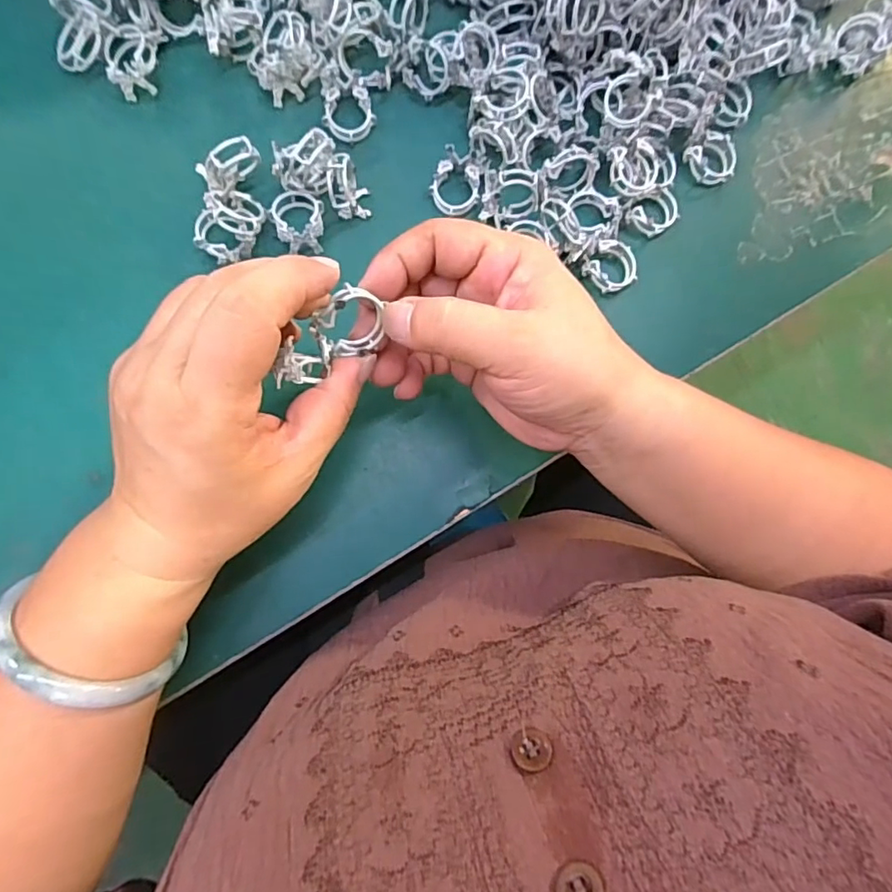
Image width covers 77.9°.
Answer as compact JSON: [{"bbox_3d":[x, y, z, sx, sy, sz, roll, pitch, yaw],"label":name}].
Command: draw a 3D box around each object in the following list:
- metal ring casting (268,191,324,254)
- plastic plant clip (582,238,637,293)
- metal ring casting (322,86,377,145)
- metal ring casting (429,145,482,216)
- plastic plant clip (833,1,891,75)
[{"bbox_3d":[-0.077,-0.116,0.282,0.027,0.012,0.034,0,84,-7],"label":"metal ring casting"},{"bbox_3d":[0.089,-0.095,0.296,0.027,0.009,0.025,1,84,-7],"label":"plastic plant clip"},{"bbox_3d":[-0.052,-0.176,0.296,0.027,0.011,0.027,-3,84,-7],"label":"metal ring casting"},{"bbox_3d":[0.005,-0.139,0.296,0.026,0.017,0.032,11,83,-6],"label":"metal ring casting"},{"bbox_3d":[0.246,-0.240,0.322,0.028,0.023,0.042,43,81,-1],"label":"plastic plant clip"}]

